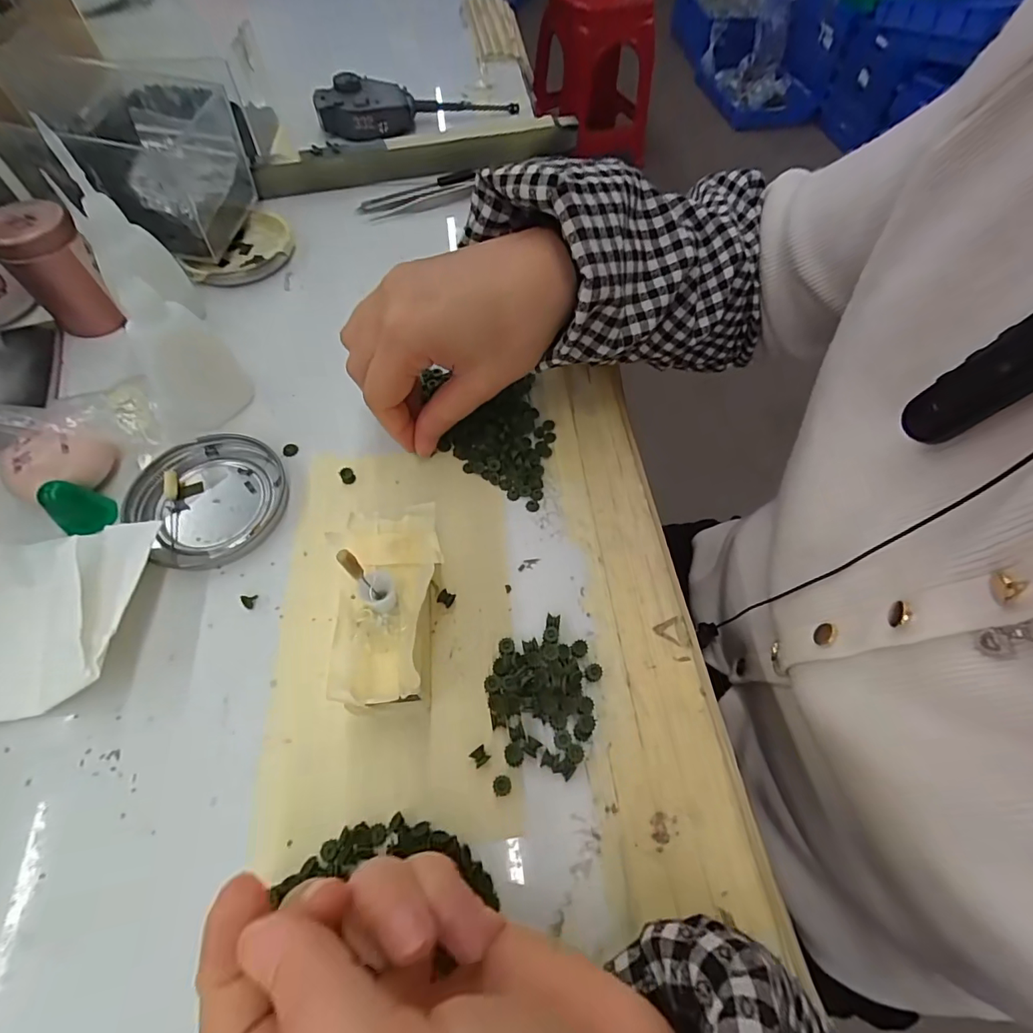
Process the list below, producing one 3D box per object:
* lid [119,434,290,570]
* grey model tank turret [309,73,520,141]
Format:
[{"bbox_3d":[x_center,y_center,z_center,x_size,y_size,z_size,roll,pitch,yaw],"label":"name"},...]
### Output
[{"bbox_3d":[-0.162,-0.010,0.260,0.074,0.011,0.074,1,60,-2],"label":"lid"},{"bbox_3d":[-0.093,-0.396,0.462,0.184,0.033,0.047,-25,65,-16],"label":"grey model tank turret"}]

